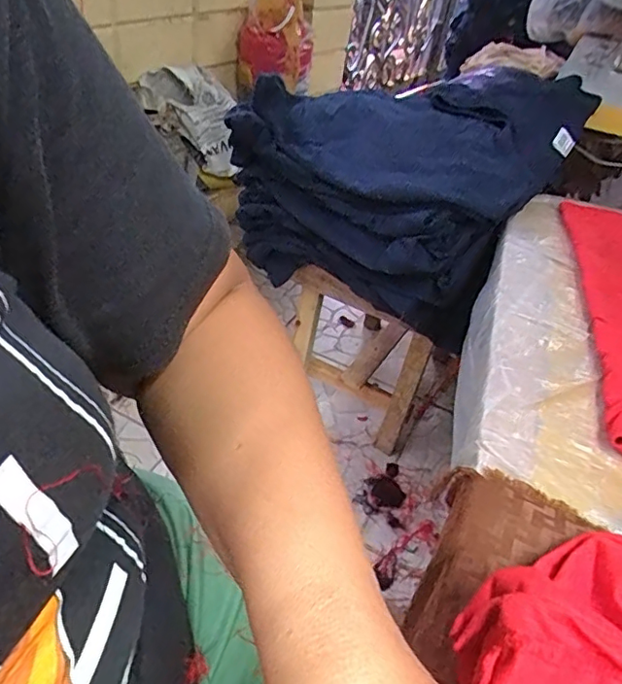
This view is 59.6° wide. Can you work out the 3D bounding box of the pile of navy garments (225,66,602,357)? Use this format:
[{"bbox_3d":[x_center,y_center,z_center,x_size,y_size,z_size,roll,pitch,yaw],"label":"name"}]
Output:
[{"bbox_3d":[0.139,-0.255,0.870,0.422,0.270,0.299,32,45,23],"label":"pile of navy garments"}]

